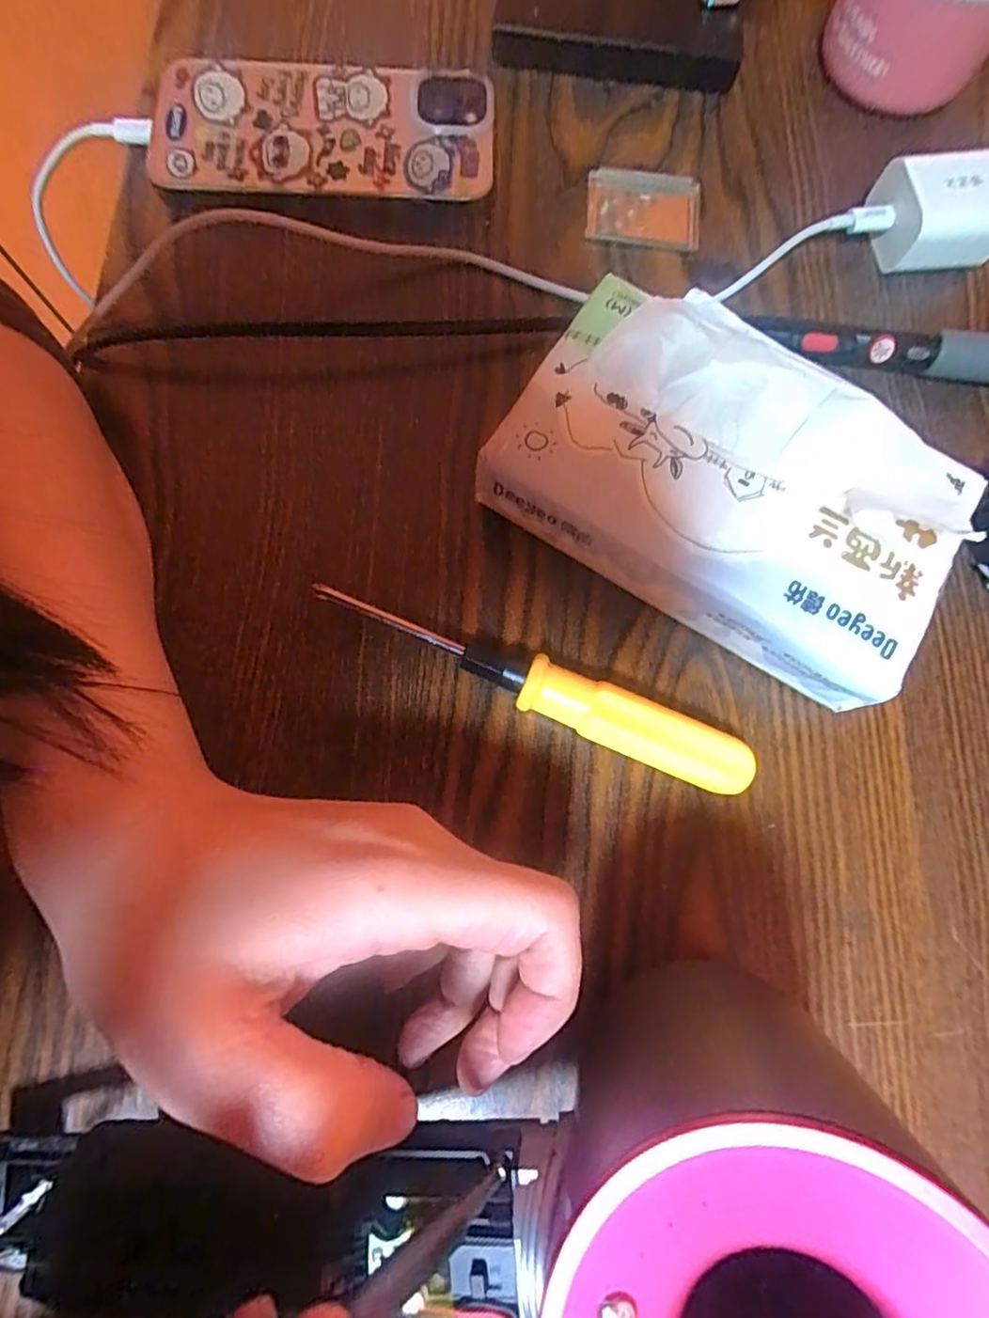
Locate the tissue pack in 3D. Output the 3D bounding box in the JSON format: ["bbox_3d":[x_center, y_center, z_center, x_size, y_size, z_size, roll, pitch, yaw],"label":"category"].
[{"bbox_3d":[0.081,-0.062,0.200,0.148,0.047,0.098,30,78,5],"label":"tissue pack"}]

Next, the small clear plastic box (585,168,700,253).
[{"bbox_3d":[0.064,-0.192,0.241,0.048,0.011,0.032,4,77,-1],"label":"small clear plastic box"}]

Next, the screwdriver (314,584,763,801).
[{"bbox_3d":[0.012,0.009,0.195,0.153,0.022,0.018,23,78,4],"label":"screwdriver"}]

